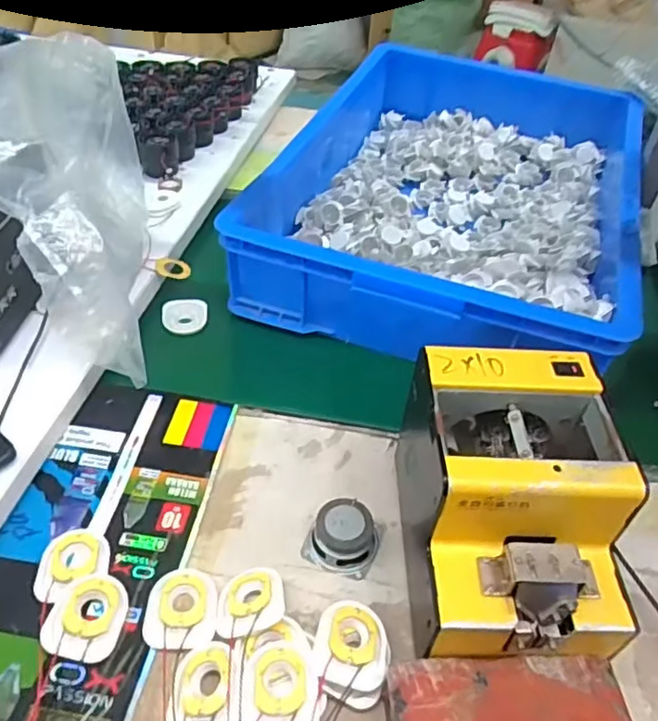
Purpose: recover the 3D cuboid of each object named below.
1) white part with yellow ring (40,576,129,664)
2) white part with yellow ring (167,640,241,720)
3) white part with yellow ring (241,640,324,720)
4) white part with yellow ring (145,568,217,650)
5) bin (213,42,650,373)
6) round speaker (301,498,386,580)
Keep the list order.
[{"bbox_3d":[-0.168,0.179,0.427,0.050,0.011,0.054,3,43,-3],"label":"white part with yellow ring"},{"bbox_3d":[-0.080,0.213,0.396,0.046,0.011,0.062,-17,48,7],"label":"white part with yellow ring"},{"bbox_3d":[-0.030,0.210,0.393,0.049,0.012,0.058,3,43,-2],"label":"white part with yellow ring"},{"bbox_3d":[-0.106,0.179,0.443,0.048,0.011,0.061,-1,44,-6],"label":"white part with yellow ring"},{"bbox_3d":[0.179,-0.227,0.809,0.411,0.114,0.604,18,45,14],"label":"bin"},{"bbox_3d":[0.014,0.138,0.485,0.052,0.028,0.053,21,46,16],"label":"round speaker"}]

